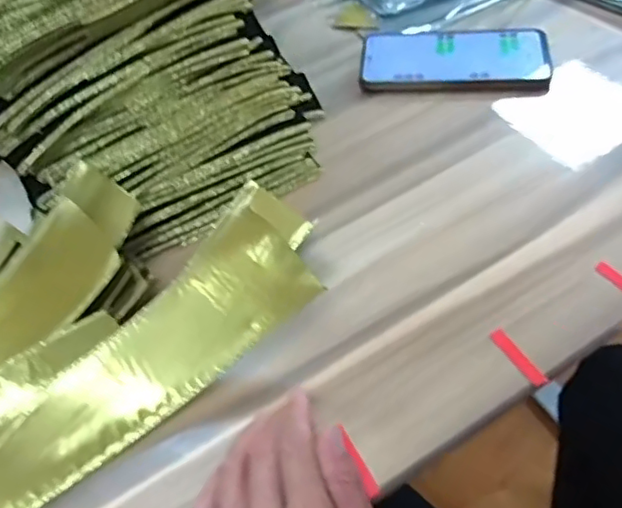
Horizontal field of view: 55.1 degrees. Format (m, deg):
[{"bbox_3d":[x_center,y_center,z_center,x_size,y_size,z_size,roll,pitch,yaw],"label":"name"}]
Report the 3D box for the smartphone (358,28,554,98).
[{"bbox_3d":[0.128,-0.174,0.538,0.162,0.018,0.083,3,53,11],"label":"smartphone"}]

